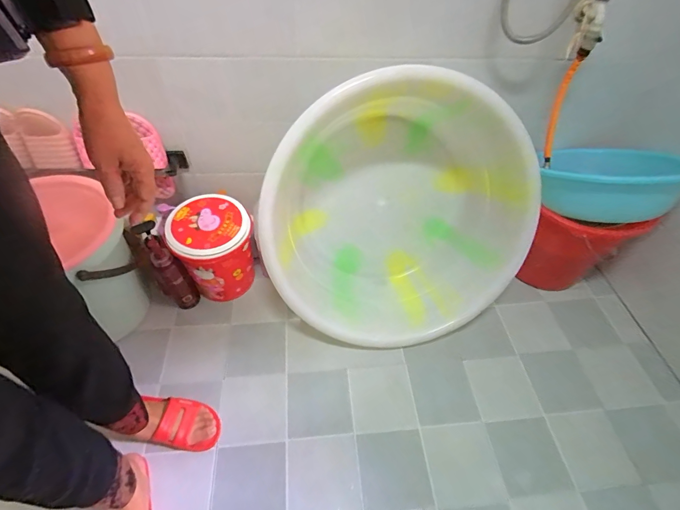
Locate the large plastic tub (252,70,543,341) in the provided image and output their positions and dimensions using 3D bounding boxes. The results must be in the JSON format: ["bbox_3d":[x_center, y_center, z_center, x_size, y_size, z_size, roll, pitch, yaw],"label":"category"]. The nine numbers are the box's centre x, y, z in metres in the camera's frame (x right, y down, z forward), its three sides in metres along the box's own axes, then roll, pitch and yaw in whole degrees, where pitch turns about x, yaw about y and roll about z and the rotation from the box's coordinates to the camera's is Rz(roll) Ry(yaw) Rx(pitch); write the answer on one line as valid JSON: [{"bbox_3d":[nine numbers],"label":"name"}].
[{"bbox_3d":[0.141,-0.091,0.891,0.623,0.640,0.256,-13,20,-1],"label":"large plastic tub"}]

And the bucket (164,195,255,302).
[{"bbox_3d":[-0.330,-0.006,0.954,0.185,0.235,0.189,3,46,-3],"label":"bucket"}]

